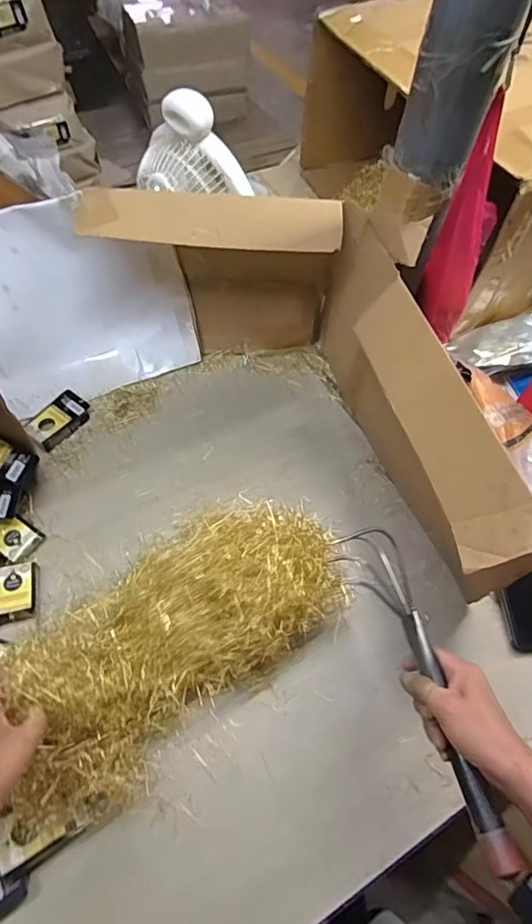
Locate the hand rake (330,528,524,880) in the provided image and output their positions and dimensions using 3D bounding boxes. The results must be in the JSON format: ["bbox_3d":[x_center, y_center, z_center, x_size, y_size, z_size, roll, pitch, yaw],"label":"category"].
[{"bbox_3d":[0.145,0.213,0.479,0.058,0.082,0.308,-10,53,-11],"label":"hand rake"}]

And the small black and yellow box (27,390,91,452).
[{"bbox_3d":[-0.330,-0.069,0.771,0.056,0.020,0.096,35,63,15],"label":"small black and yellow box"}]

